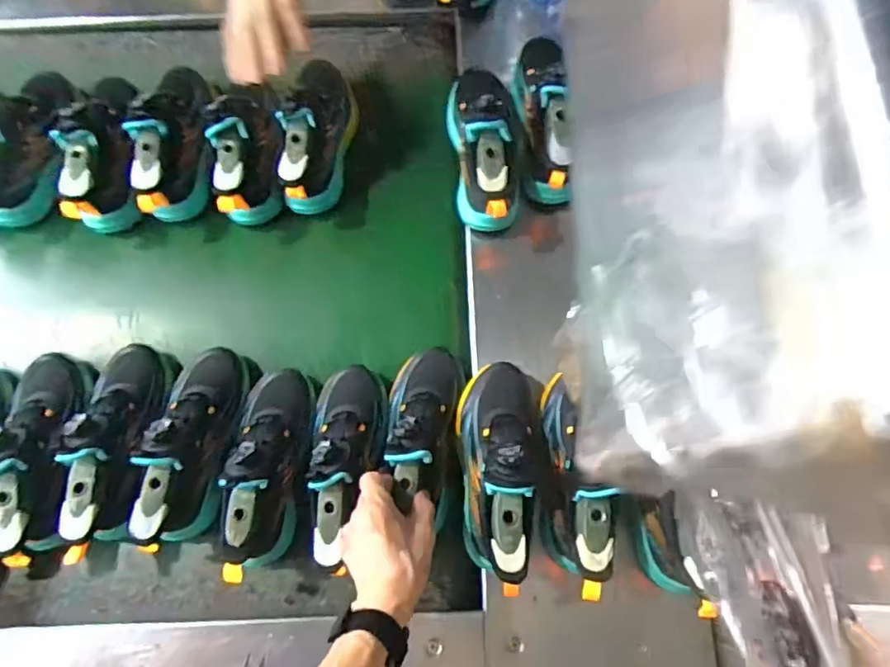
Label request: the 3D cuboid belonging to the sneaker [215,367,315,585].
[{"bbox_3d":[-0.206,0.140,0.633,0.086,0.124,0.220,9,76,4],"label":"sneaker"}]

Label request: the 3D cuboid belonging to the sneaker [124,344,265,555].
[{"bbox_3d":[-0.286,0.116,0.646,0.087,0.112,0.233,11,63,4],"label":"sneaker"}]

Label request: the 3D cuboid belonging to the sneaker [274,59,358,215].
[{"bbox_3d":[-0.170,-0.274,0.755,0.082,0.105,0.231,6,76,3],"label":"sneaker"}]

